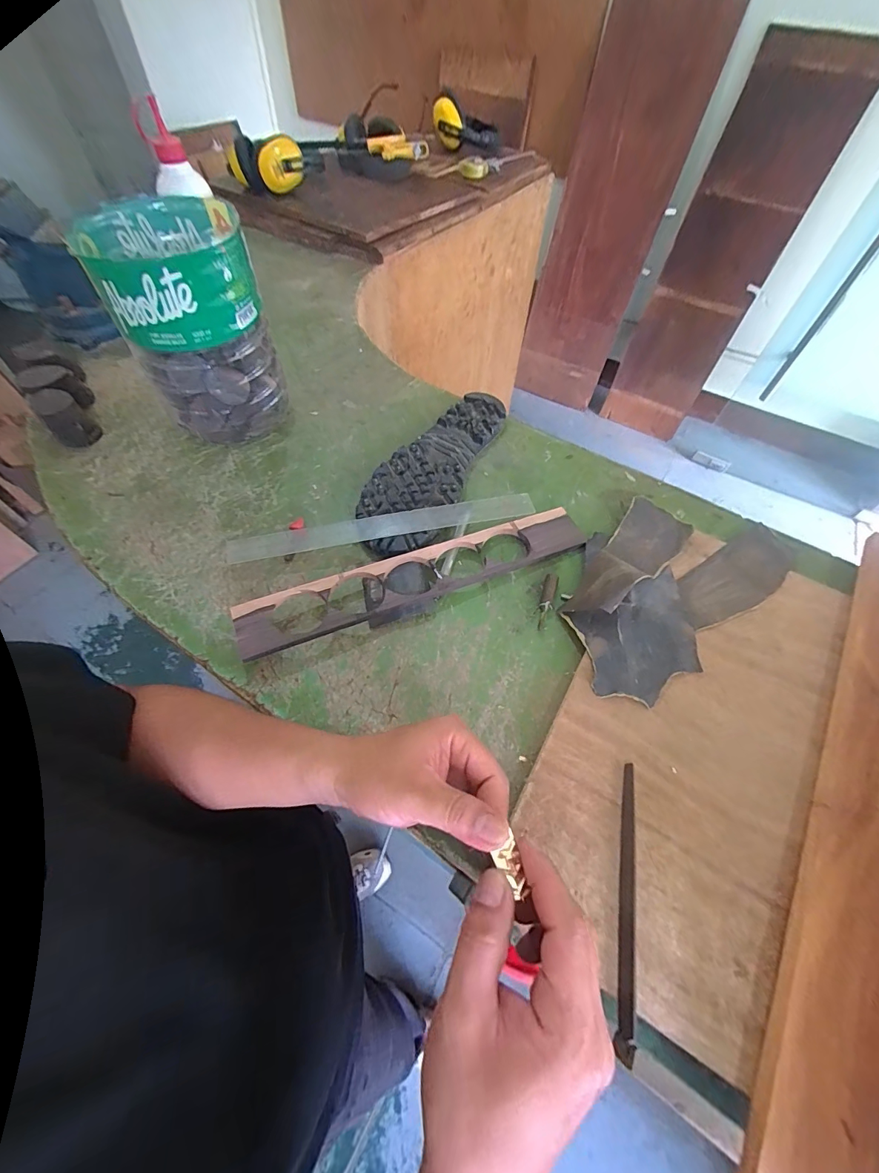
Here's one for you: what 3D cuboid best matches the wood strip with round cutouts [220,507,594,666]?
[{"bbox_3d":[-0.012,-0.013,0.398,0.341,0.024,0.051,-21,61,-15],"label":"wood strip with round cutouts"}]

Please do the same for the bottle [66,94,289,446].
[{"bbox_3d":[-0.251,-0.265,0.452,0.129,0.192,0.149,-20,60,-15],"label":"bottle"}]

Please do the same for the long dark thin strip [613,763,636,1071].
[{"bbox_3d":[0.122,0.196,0.270,0.011,0.009,0.155,16,58,7],"label":"long dark thin strip"}]

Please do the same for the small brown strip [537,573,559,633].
[{"bbox_3d":[0.102,0.013,0.398,0.012,0.011,0.058,16,58,8],"label":"small brown strip"}]

